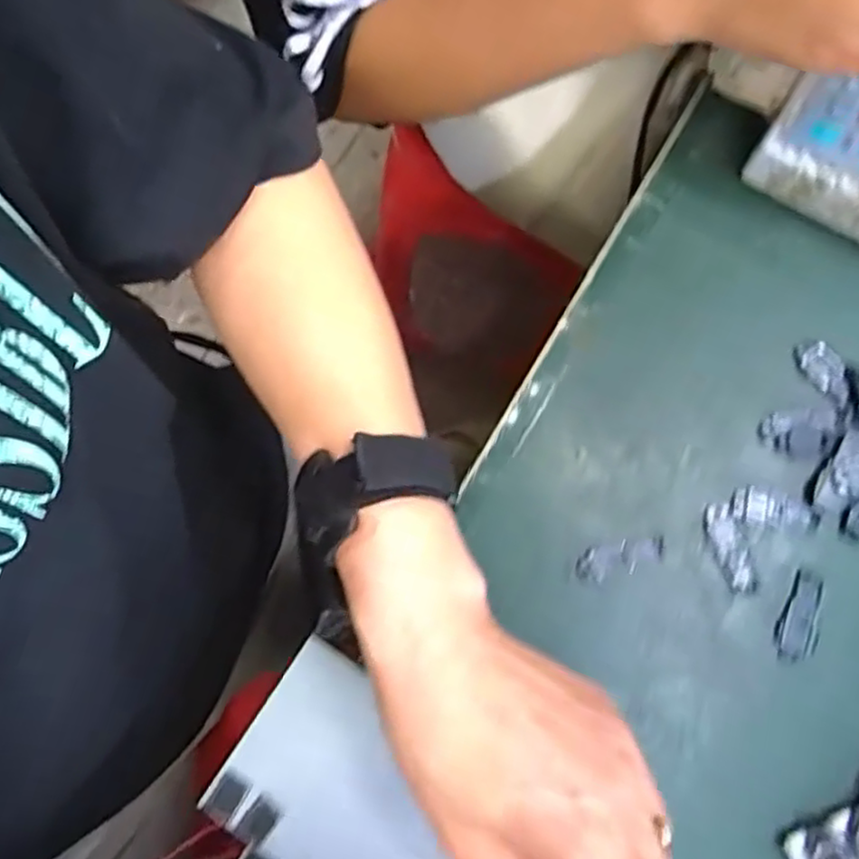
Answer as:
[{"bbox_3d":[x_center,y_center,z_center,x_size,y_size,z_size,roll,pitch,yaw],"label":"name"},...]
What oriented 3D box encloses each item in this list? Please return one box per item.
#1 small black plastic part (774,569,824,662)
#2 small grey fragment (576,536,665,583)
[{"bbox_3d":[0.164,0.083,0.308,0.017,0.004,0.040,13,77,5],"label":"small black plastic part"},{"bbox_3d":[0.087,0.058,0.313,0.041,0.004,0.015,-16,76,-2],"label":"small grey fragment"}]

